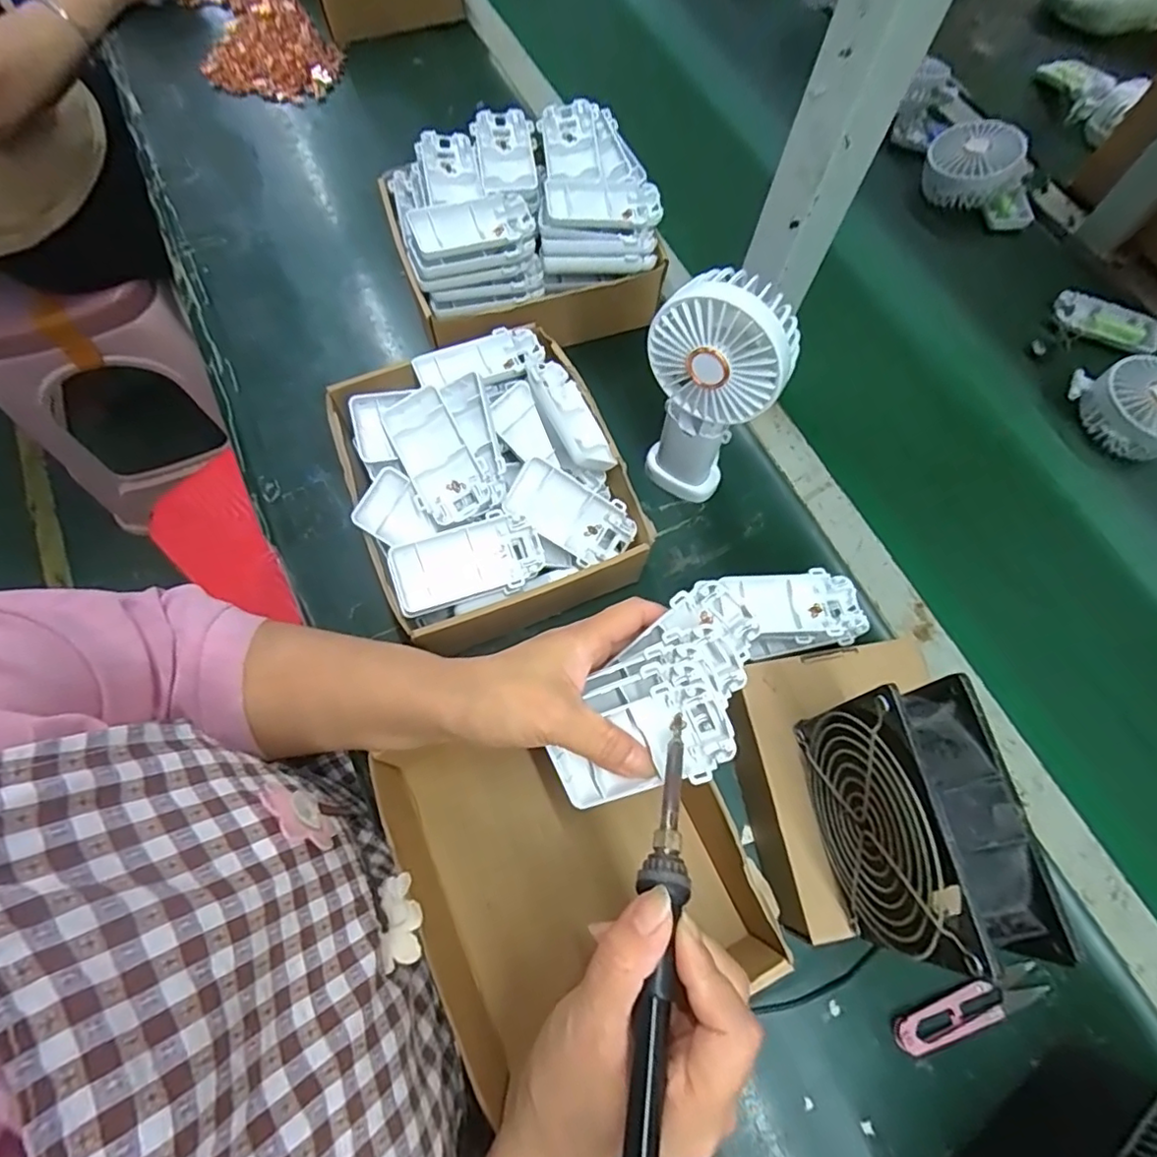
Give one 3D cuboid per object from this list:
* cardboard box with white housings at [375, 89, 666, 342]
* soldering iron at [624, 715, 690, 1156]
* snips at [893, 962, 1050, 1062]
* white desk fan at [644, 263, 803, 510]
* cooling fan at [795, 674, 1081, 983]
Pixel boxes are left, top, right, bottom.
[{"bbox_3d":[-0.046,-0.295,0.524,0.214,0.101,0.195,-21,71,-8],"label":"cardboard box with white housings"},{"bbox_3d":[0.031,0.158,0.242,0.019,0.019,0.214,11,57,2],"label":"soldering iron"},{"bbox_3d":[0.243,0.267,0.365,0.102,0.007,0.025,-18,70,-9],"label":"snips"},{"bbox_3d":[0.088,-0.126,0.415,0.089,0.192,0.050,28,70,8],"label":"white desk fan"},{"bbox_3d":[0.166,0.122,0.303,0.046,0.114,0.119,-9,70,-4],"label":"cooling fan"}]

